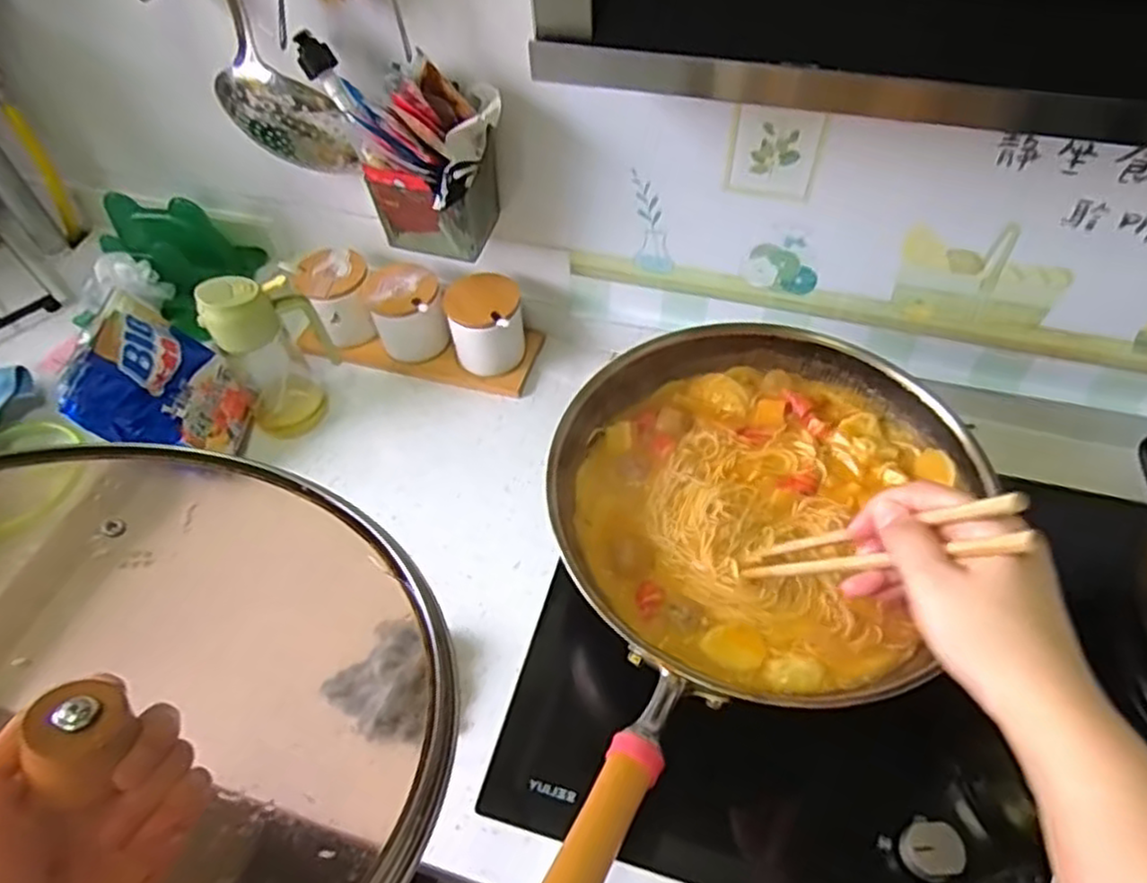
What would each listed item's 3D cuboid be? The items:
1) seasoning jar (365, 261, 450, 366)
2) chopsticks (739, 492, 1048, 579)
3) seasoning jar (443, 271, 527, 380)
[{"bbox_3d":[-0.186,-0.142,0.818,0.078,0.092,0.082,-1,53,2],"label":"seasoning jar"},{"bbox_3d":[0.162,0.062,0.426,0.030,0.252,0.015,-35,87,-22],"label":"chopsticks"},{"bbox_3d":[-0.096,-0.128,0.807,0.080,0.090,0.086,-1,53,2],"label":"seasoning jar"}]

